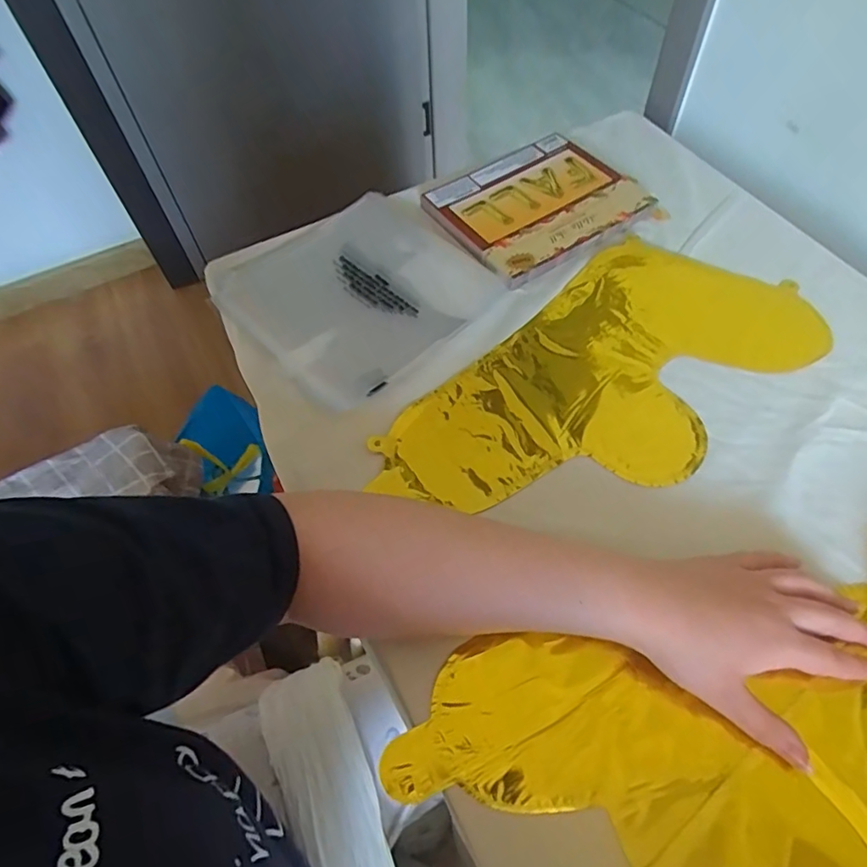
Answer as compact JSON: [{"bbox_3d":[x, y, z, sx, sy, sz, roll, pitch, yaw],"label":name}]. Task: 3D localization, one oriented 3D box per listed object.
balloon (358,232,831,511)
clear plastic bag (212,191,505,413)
[{"bbox_3d":[0.153,-0.045,0.489,0.399,0.011,0.196,-39,64,-20],"label":"balloon"},{"bbox_3d":[-0.075,-0.142,0.549,0.220,0.013,0.215,-39,64,-20],"label":"clear plastic bag"}]

